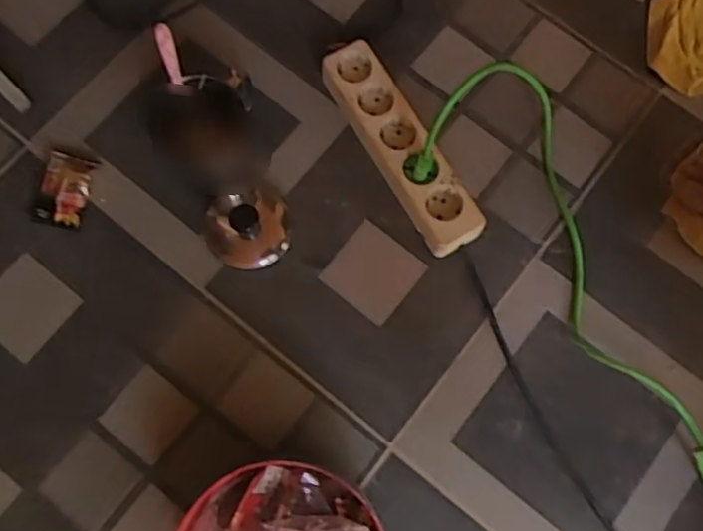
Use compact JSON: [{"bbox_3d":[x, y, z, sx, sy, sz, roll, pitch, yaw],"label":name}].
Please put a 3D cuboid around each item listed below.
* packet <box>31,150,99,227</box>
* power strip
[{"bbox_3d":[-0.306,-0.080,0.680,0.049,0.023,0.075,15,76,2],"label":"packet"},{"bbox_3d":[0.050,-0.127,0.695,0.066,0.045,0.251,-30,78,-9],"label":"power strip"}]

